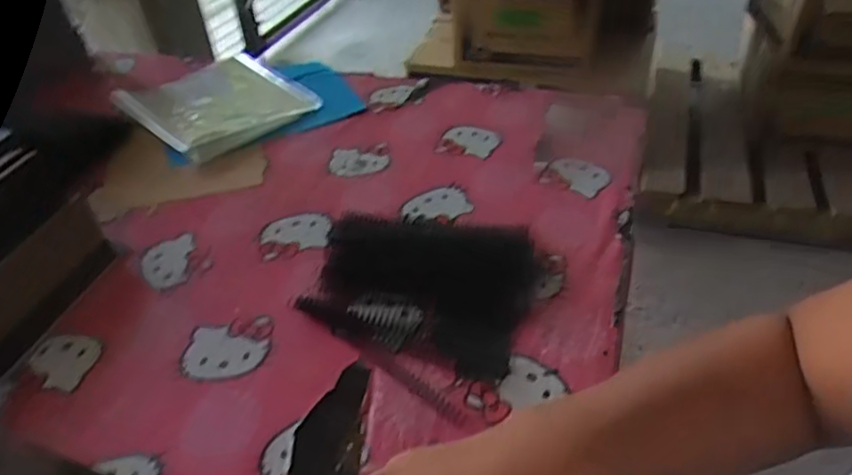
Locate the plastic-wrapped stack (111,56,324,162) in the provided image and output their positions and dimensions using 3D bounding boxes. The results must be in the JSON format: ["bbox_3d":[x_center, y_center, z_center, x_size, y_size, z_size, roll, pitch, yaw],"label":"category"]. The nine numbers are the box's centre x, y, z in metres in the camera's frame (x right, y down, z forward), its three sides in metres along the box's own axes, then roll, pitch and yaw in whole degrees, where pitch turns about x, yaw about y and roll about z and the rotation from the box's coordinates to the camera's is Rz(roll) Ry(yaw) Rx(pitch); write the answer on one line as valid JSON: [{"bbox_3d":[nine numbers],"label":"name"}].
[{"bbox_3d":[-0.309,-0.205,0.934,0.209,0.022,0.248,-33,48,-29],"label":"plastic-wrapped stack"}]

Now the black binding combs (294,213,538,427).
[{"bbox_3d":[-0.010,0.051,0.612,0.208,0.023,0.232,7,42,13],"label":"black binding combs"}]

